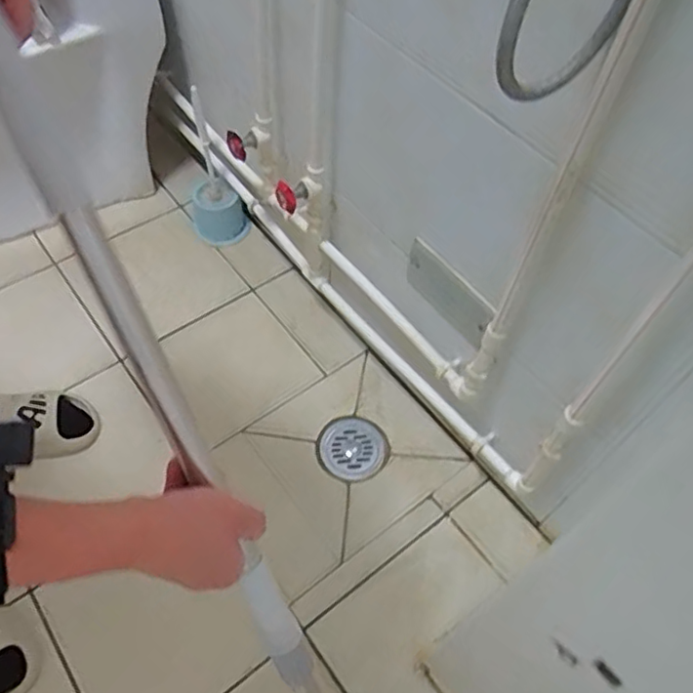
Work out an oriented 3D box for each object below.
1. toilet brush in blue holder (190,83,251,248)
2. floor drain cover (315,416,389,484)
[{"bbox_3d":[-0.281,-0.354,1.297,0.120,0.297,0.126,-10,57,-9],"label":"toilet brush in blue holder"},{"bbox_3d":[0.011,0.188,1.126,0.126,0.014,0.119,35,61,20],"label":"floor drain cover"}]

